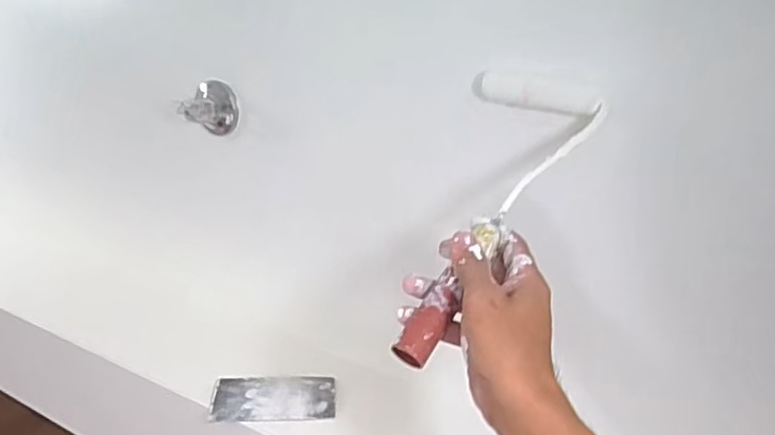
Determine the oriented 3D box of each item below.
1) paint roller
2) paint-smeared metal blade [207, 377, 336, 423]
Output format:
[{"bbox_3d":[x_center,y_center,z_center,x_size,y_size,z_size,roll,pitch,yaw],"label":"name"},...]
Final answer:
[{"bbox_3d":[0.087,-0.017,0.483,0.099,0.040,0.296,12,57,26],"label":"paint roller"},{"bbox_3d":[-0.129,0.208,0.720,0.138,0.006,0.071,0,27,-7],"label":"paint-smeared metal blade"}]

